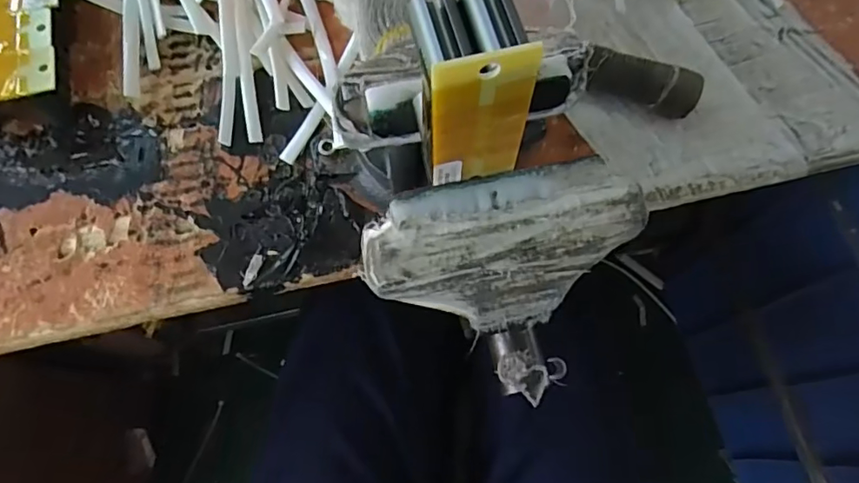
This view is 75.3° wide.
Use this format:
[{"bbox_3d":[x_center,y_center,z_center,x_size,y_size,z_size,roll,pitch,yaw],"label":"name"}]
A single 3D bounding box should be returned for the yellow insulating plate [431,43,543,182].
[{"bbox_3d":[0.016,-0.037,0.175,0.032,0.061,0.005,-12,70,-7],"label":"yellow insulating plate"}]

